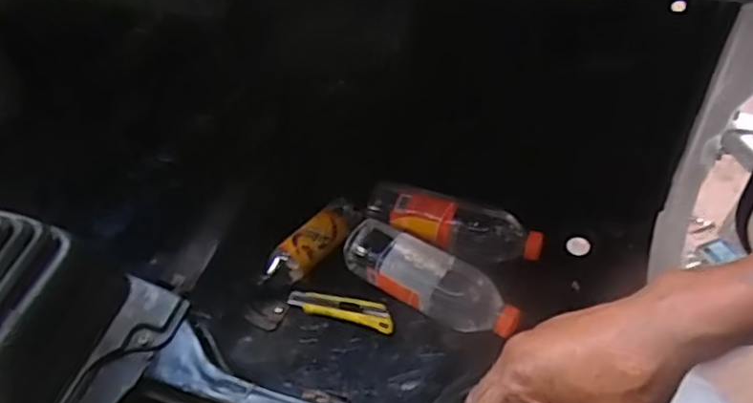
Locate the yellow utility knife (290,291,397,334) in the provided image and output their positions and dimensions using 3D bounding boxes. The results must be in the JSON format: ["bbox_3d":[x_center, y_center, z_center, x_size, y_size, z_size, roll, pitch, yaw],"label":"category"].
[{"bbox_3d":[-0.048,0.148,0.865,0.152,0.014,0.037,11,52,15],"label":"yellow utility knife"}]

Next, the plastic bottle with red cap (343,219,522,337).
[{"bbox_3d":[0.071,0.103,0.852,0.262,0.064,0.081,23,56,23],"label":"plastic bottle with red cap"}]

